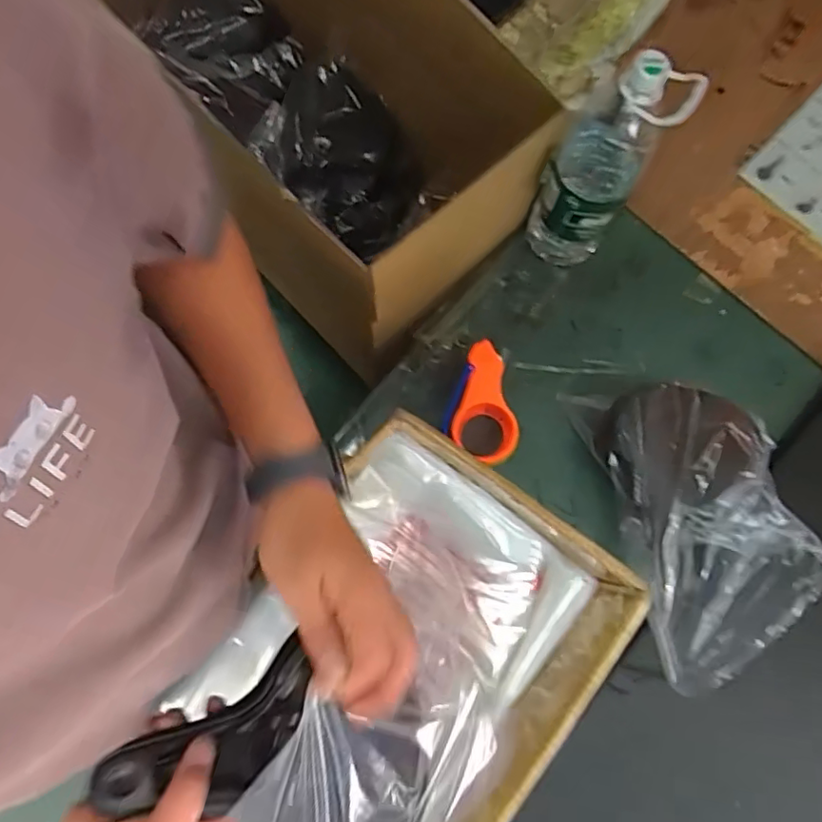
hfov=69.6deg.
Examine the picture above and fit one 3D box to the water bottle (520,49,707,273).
[{"bbox_3d":[0.218,-0.284,0.702,0.106,0.312,0.100,21,78,4],"label":"water bottle"}]

